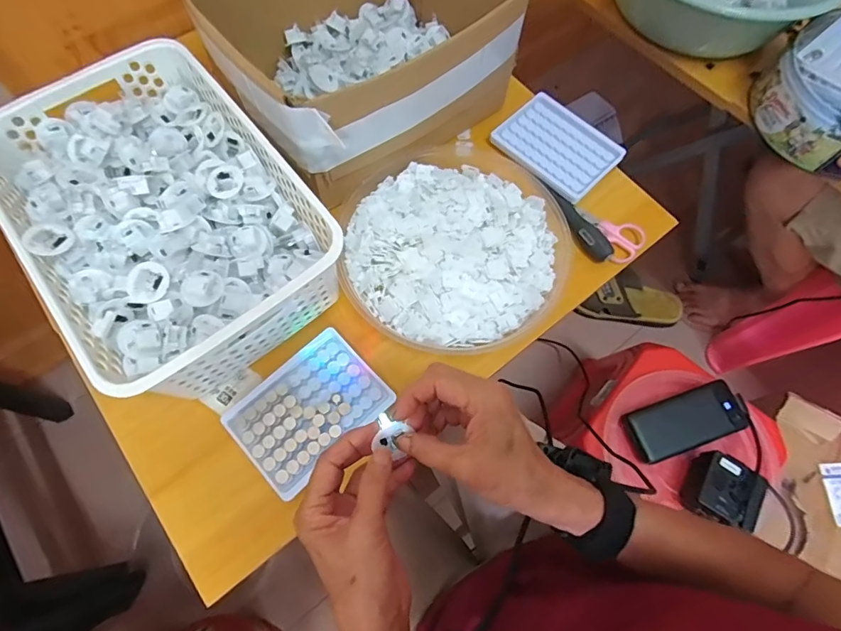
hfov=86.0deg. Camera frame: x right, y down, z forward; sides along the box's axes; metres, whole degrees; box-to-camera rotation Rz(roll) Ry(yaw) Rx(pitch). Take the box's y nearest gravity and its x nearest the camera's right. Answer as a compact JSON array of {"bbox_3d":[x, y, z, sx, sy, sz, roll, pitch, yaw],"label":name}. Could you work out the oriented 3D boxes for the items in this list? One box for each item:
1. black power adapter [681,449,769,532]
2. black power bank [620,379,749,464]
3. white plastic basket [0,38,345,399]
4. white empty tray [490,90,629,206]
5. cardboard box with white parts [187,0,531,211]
[{"bbox_3d":[0.408,0.234,0.606,0.073,0.065,0.092,33,72,9],"label":"black power adapter"},{"bbox_3d":[0.375,0.149,0.636,0.159,0.033,0.073,-18,71,-9],"label":"black power bank"},{"bbox_3d":[-0.229,-0.095,0.416,0.215,0.102,0.302,-37,75,-14],"label":"white plastic basket"},{"bbox_3d":[0.161,-0.202,0.535,0.105,0.009,0.134,-41,76,-15],"label":"white empty tray"},{"bbox_3d":[-0.067,-0.306,0.487,0.280,0.121,0.265,-36,75,-14],"label":"cardboard box with white parts"}]

